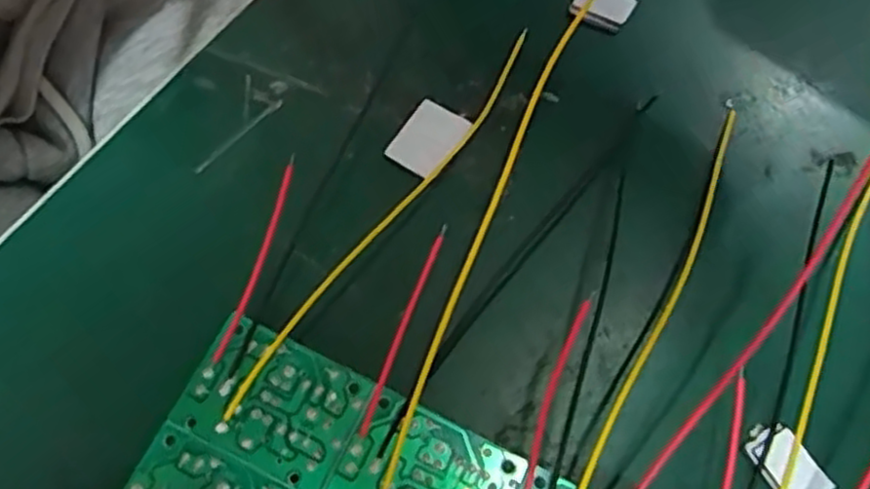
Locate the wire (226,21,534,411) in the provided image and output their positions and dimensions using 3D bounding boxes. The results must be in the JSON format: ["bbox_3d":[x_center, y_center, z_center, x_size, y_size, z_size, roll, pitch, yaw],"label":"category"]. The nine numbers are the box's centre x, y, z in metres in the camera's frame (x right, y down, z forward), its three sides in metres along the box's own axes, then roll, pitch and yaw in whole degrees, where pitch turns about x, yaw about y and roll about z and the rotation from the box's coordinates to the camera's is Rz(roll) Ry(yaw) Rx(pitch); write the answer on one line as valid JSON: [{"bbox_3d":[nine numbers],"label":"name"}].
[{"bbox_3d":[-0.009,-0.010,0.173,0.005,0.009,0.123,33,72,11],"label":"wire"}]

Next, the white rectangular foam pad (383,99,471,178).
[{"bbox_3d":[-0.002,-0.027,0.186,0.014,0.004,0.019,33,74,11],"label":"white rectangular foam pad"}]

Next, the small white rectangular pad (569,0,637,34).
[{"bbox_3d":[0.046,-0.066,0.201,0.015,0.005,0.010,28,71,10],"label":"small white rectangular pad"}]

